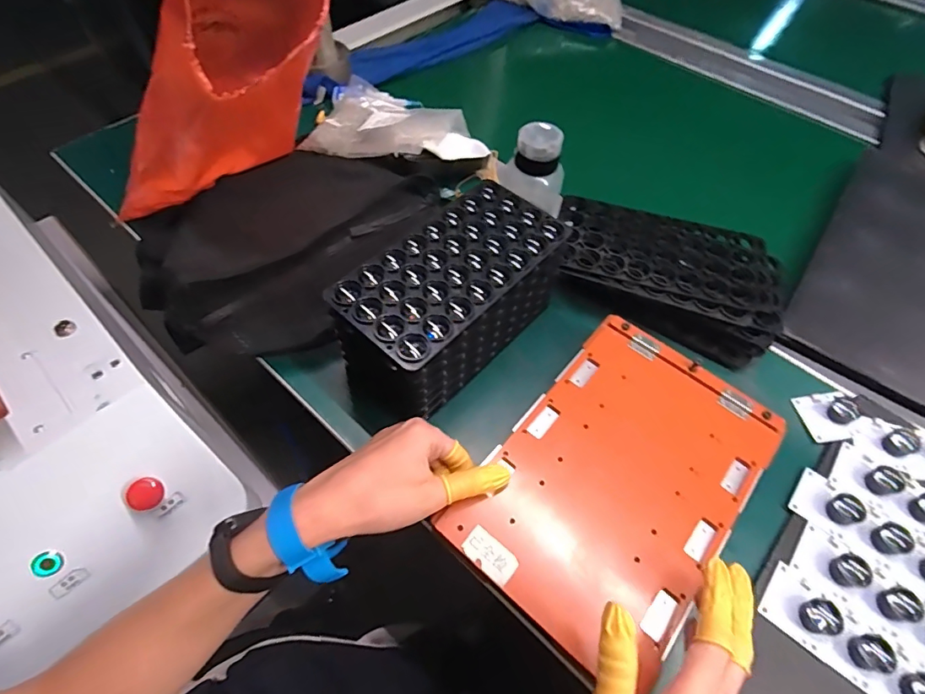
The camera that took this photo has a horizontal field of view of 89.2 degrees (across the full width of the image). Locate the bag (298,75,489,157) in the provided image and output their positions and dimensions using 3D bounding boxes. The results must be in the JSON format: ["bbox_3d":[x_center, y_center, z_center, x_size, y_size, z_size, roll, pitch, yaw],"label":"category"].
[{"bbox_3d":[-0.082,-0.299,0.612,0.218,0.038,0.154,5,57,1],"label":"bag"}]

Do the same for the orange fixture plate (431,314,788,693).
[{"bbox_3d":[0.118,0.096,0.353,0.161,0.008,0.248,36,64,21],"label":"orange fixture plate"}]

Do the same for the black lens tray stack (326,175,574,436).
[{"bbox_3d":[-0.008,-0.035,0.417,0.101,0.108,0.209,40,65,22],"label":"black lens tray stack"}]

